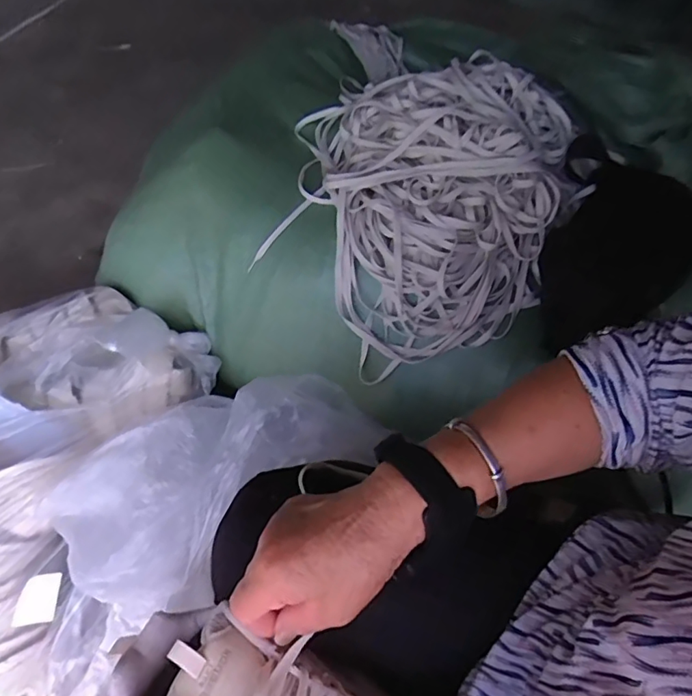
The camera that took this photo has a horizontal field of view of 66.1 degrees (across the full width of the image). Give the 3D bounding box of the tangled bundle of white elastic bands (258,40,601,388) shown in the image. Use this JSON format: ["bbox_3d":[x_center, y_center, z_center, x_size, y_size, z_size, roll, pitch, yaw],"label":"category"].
[{"bbox_3d":[0.090,-0.189,0.644,0.352,0.155,0.398,16,58,9],"label":"tangled bundle of white elastic bands"}]

